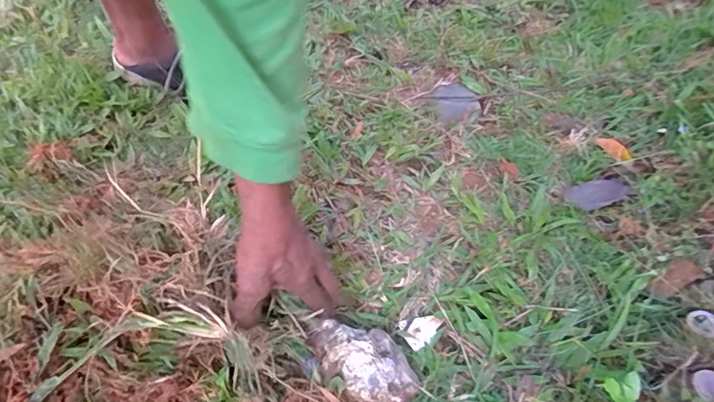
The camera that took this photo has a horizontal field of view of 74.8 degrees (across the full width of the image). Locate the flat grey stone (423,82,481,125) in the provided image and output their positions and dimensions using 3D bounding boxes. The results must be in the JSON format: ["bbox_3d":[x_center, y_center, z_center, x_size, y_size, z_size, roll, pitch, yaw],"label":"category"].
[{"bbox_3d":[0.140,-0.147,0.684,0.071,0.008,0.070,-21,59,-18],"label":"flat grey stone"}]

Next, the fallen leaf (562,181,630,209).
[{"bbox_3d":[0.302,-0.010,0.581,0.077,0.016,0.034,-4,62,-10],"label":"fallen leaf"}]

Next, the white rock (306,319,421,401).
[{"bbox_3d":[0.008,0.155,0.461,0.068,0.031,0.107,-38,73,-24],"label":"white rock"}]

